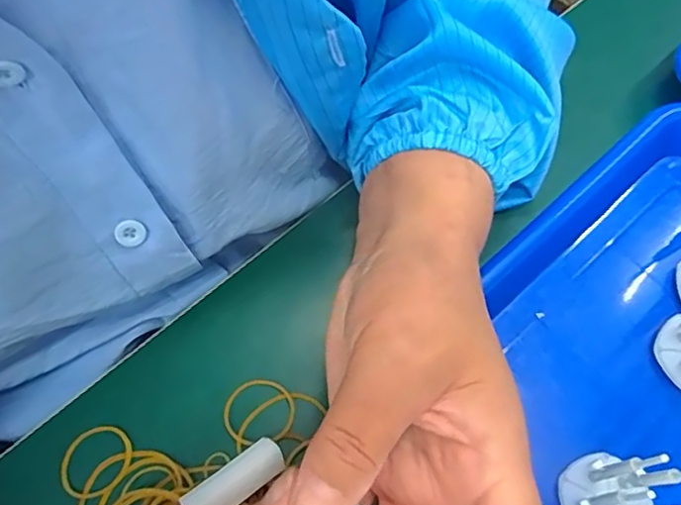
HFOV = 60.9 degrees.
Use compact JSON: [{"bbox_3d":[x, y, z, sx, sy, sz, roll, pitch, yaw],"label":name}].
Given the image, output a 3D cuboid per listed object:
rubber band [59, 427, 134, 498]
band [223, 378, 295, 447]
[{"bbox_3d":[-0.115,0.097,0.271,0.035,0.004,0.030,-31,71,-12],"label":"rubber band"},{"bbox_3d":[-0.040,0.078,0.282,0.034,0.004,0.033,-1,61,1],"label":"band"}]

